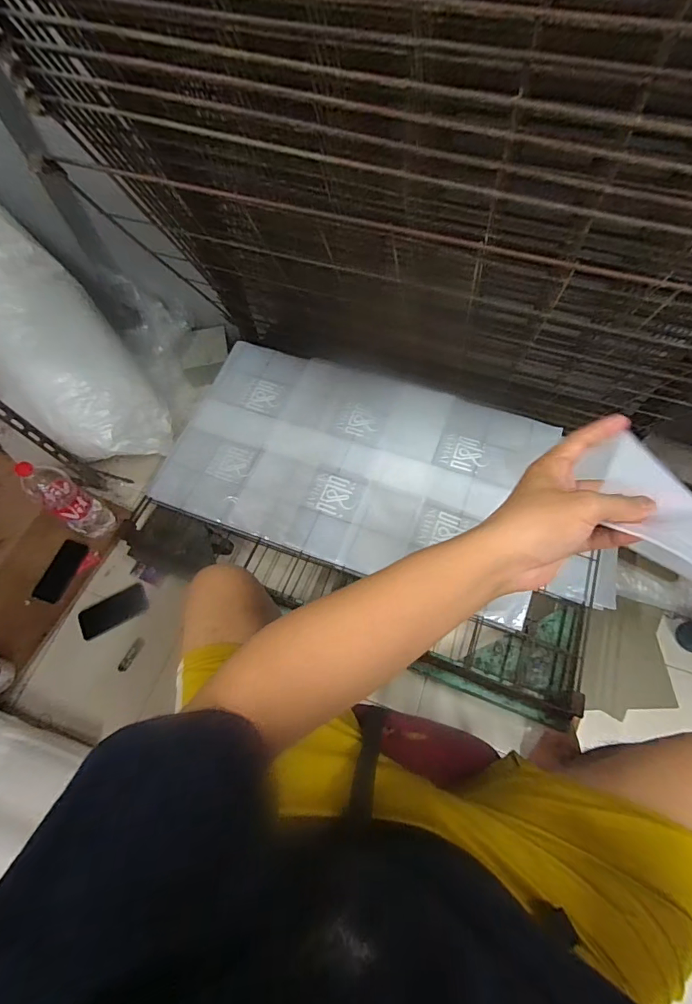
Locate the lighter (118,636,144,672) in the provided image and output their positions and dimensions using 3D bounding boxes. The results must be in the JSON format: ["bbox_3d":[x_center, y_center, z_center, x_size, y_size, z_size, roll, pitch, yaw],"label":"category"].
[{"bbox_3d":[-0.526,0.372,1.069,0.026,0.015,0.083,20,68,12],"label":"lighter"}]

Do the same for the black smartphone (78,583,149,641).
[{"bbox_3d":[-0.594,0.280,1.123,0.164,0.015,0.084,-28,69,-16],"label":"black smartphone"}]

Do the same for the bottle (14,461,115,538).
[{"bbox_3d":[-0.658,0.003,1.041,0.074,0.273,0.094,31,71,16],"label":"bottle"}]

